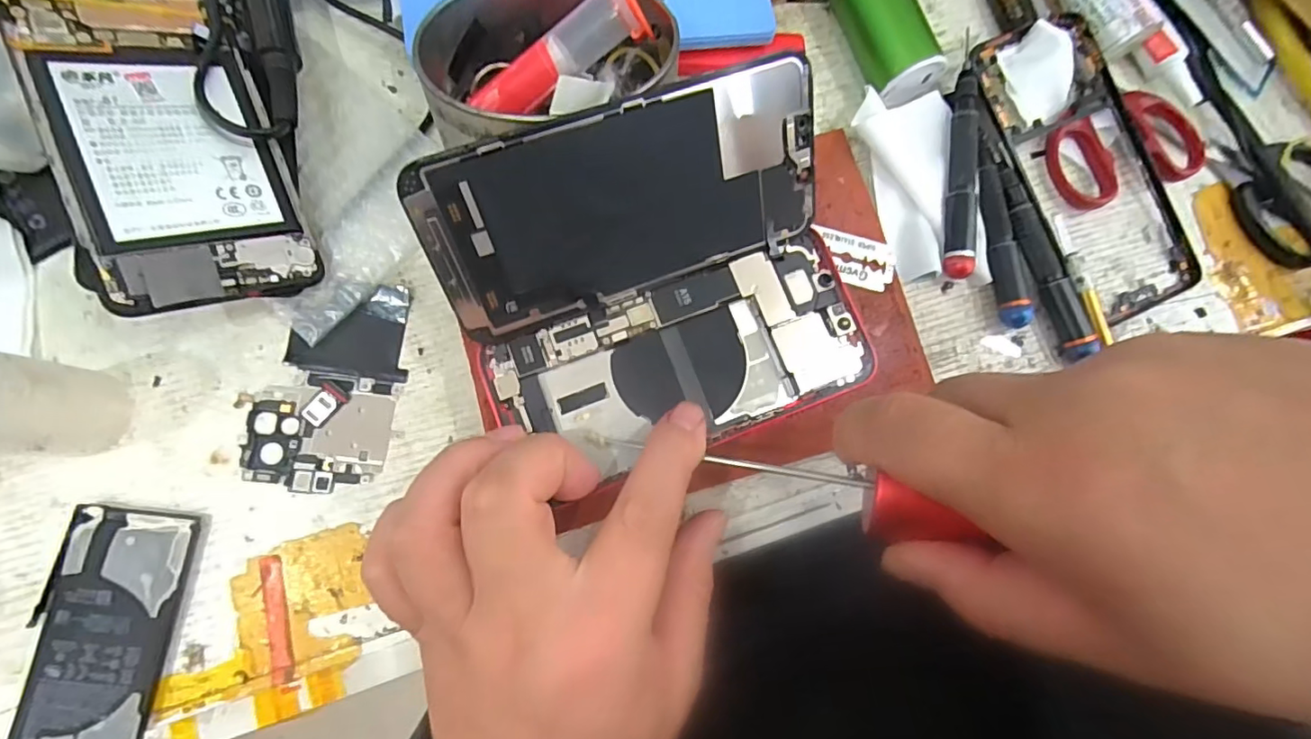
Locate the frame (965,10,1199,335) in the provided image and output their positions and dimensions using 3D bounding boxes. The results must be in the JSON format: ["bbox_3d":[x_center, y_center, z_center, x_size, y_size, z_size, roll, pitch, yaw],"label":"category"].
[{"bbox_3d":[0.223,-0.105,0.291,0.080,0.011,0.160,-25,83,-10],"label":"frame"}]

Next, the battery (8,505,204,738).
[{"bbox_3d":[-0.208,0.097,0.213,0.046,0.007,0.086,8,80,-5],"label":"battery"}]

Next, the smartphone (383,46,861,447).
[{"bbox_3d":[0.001,-0.032,0.209,0.142,0.027,0.119,-19,113,-7],"label":"smartphone"}]

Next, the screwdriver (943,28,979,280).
[{"bbox_3d":[0.153,-0.106,0.281,0.012,0.011,0.123,8,79,-5],"label":"screwdriver"}]

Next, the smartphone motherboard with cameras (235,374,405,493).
[{"bbox_3d":[-0.141,0.026,0.238,0.059,0.004,0.047,3,79,-6],"label":"smartphone motherboard with cameras"}]

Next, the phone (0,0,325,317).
[{"bbox_3d":[-0.191,-0.098,0.221,0.073,0.010,0.154,-18,86,-37],"label":"phone"}]

